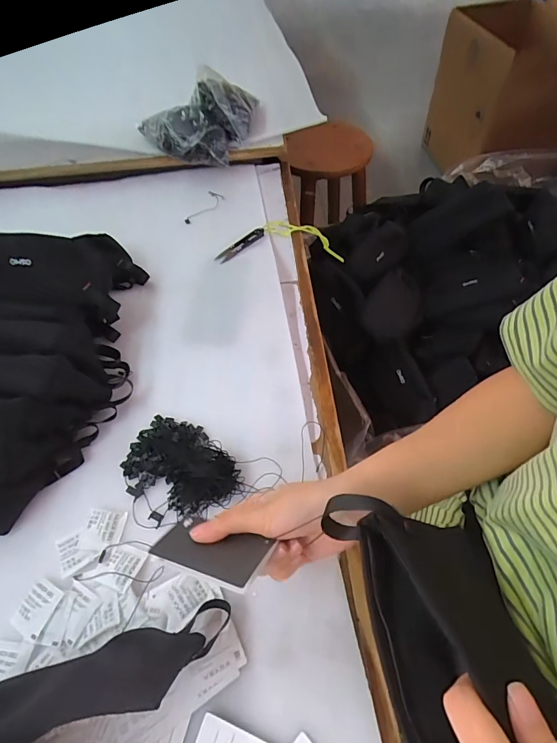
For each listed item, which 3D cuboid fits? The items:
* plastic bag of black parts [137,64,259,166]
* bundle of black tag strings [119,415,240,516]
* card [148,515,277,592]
[{"bbox_3d":[-0.139,-0.445,0.714,0.217,0.101,0.129,-12,55,-5],"label":"plastic bag of black parts"},{"bbox_3d":[-0.103,0.094,0.426,0.126,0.025,0.091,16,57,14],"label":"bundle of black tag strings"},{"bbox_3d":[-0.052,0.133,0.303,0.093,0.005,0.049,2,21,29],"label":"card"}]

